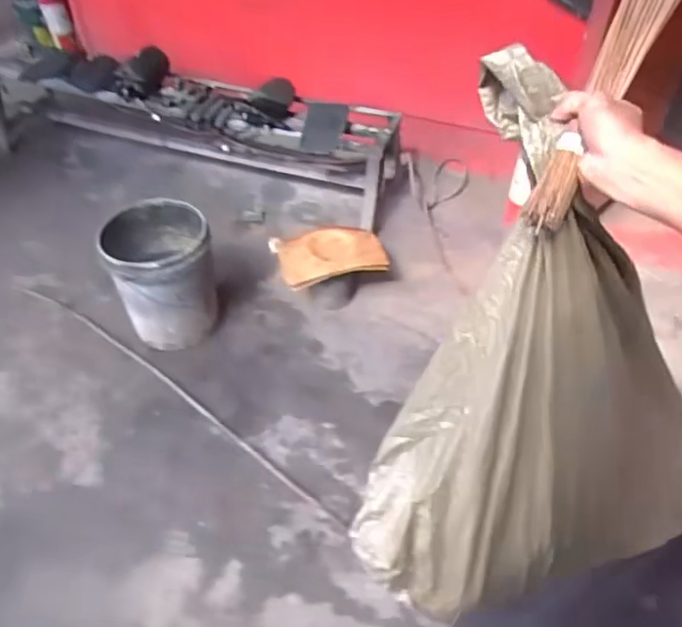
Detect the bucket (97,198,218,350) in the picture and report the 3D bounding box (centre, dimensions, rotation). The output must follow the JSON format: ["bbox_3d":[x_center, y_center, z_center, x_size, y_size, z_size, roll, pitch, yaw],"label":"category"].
[{"bbox_3d":[-0.534,-0.128,1.725,0.285,0.315,0.364,-14,49,-7],"label":"bucket"}]

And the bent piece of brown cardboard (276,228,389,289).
[{"bbox_3d":[-0.024,-0.183,1.836,0.339,0.059,0.185,-9,70,-17],"label":"bent piece of brown cardboard"}]

